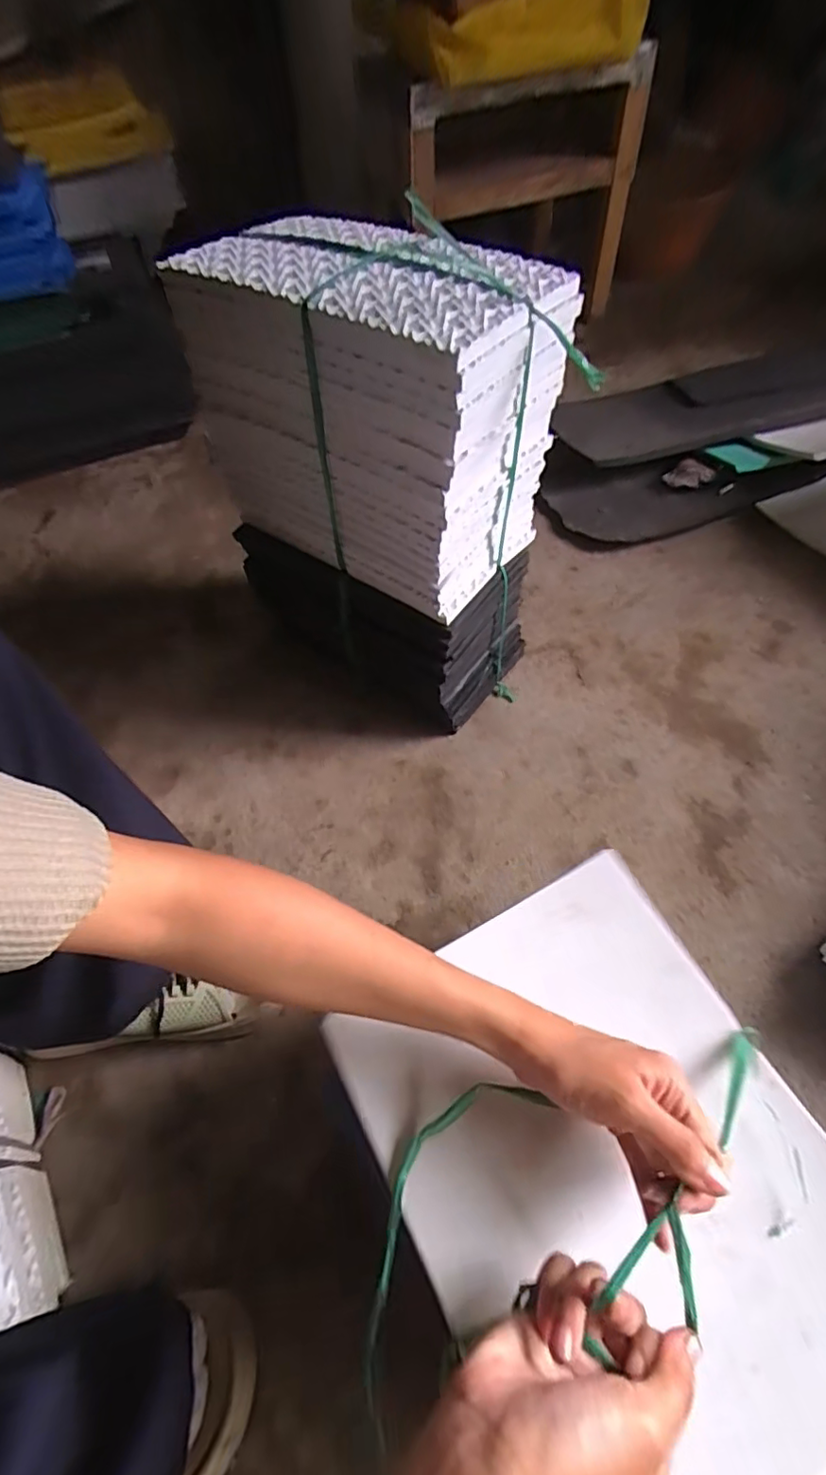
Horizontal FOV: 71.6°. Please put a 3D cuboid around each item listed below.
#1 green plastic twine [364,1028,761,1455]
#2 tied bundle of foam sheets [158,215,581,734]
[{"bbox_3d":[0.086,0.236,0.297,0.267,0.069,0.117,-21,58,-2],"label":"green plastic twine"},{"bbox_3d":[-0.036,-0.228,0.589,0.285,0.413,0.189,33,65,23],"label":"tied bundle of foam sheets"}]

